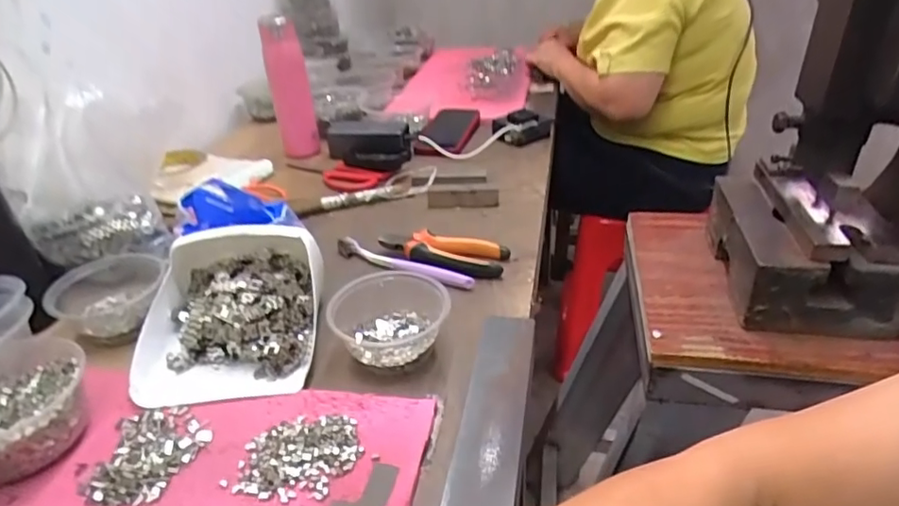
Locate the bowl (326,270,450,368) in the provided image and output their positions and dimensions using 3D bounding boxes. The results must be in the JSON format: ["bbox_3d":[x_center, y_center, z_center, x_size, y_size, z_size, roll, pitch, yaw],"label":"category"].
[{"bbox_3d":[-0.057,0.059,0.526,0.106,0.047,0.096,-14,32,-17],"label":"bowl"}]

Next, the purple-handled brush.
[{"bbox_3d":[-0.054,0.010,0.645,0.177,0.013,0.021,12,34,26],"label":"purple-handled brush"}]

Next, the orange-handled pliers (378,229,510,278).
[{"bbox_3d":[-0.011,0.000,0.650,0.149,0.025,0.057,6,32,17],"label":"orange-handled pliers"}]

